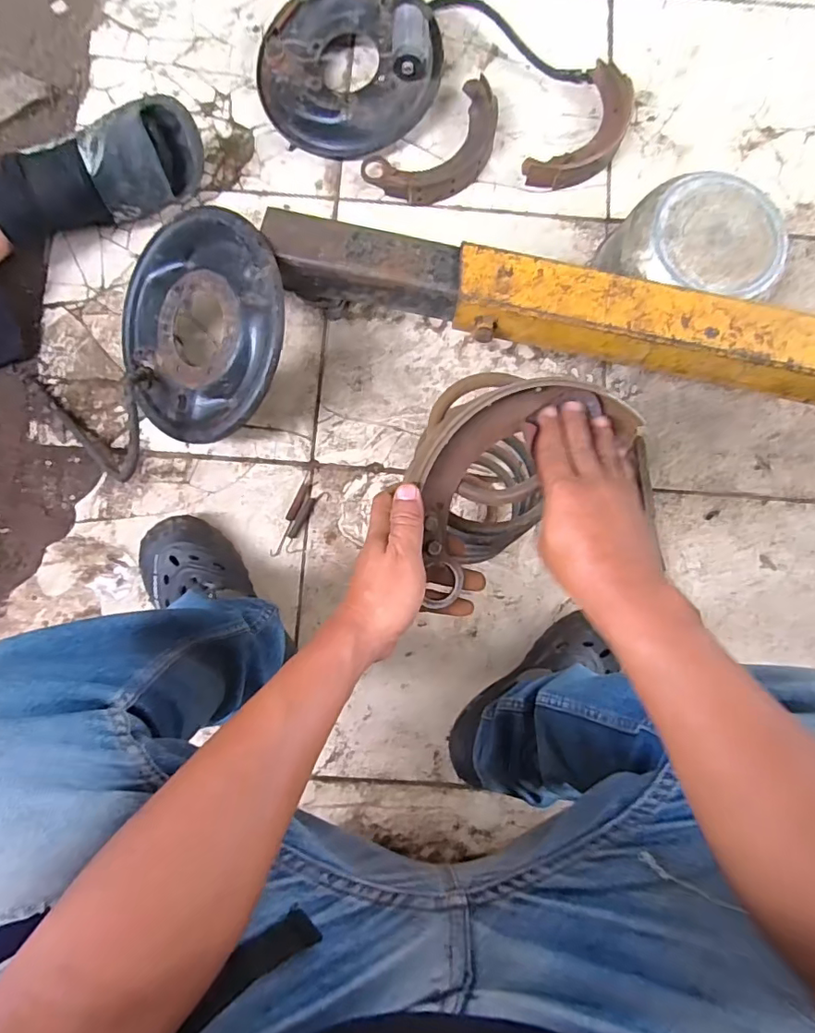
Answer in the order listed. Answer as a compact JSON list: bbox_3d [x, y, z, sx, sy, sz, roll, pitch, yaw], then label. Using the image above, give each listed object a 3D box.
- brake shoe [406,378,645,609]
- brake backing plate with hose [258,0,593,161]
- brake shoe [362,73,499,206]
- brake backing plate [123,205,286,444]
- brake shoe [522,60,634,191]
[{"bbox_3d":[0.079,-0.044,0.411,0.227,0.051,0.107,-40,86,-4],"label":"brake shoe"},{"bbox_3d":[0.007,-0.702,0.769,0.464,0.081,0.249,-22,85,-3],"label":"brake backing plate with hose"},{"bbox_3d":[0.050,-0.539,0.778,0.224,0.031,0.121,-37,86,-4],"label":"brake shoe"},{"bbox_3d":[-0.257,-0.236,0.655,0.264,0.036,0.266,3,97,28],"label":"brake backing plate"},{"bbox_3d":[0.269,-0.573,0.784,0.102,0.035,0.223,36,85,3],"label":"brake shoe"}]

